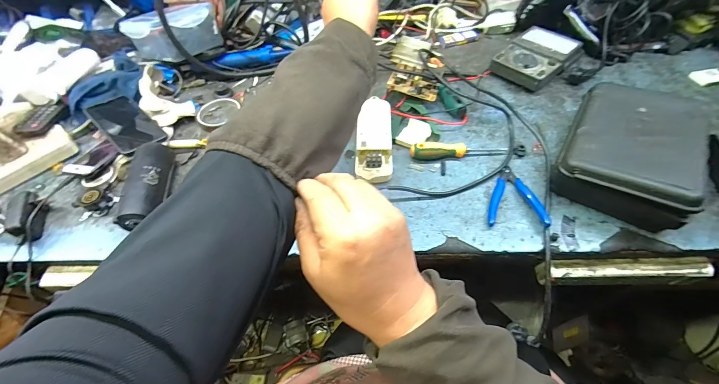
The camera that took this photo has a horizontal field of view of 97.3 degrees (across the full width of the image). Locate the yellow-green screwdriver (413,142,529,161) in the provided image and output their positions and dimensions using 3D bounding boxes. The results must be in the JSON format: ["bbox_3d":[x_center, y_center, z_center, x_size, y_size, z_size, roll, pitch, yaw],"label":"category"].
[{"bbox_3d":[0.182,-0.072,0.530,0.191,0.028,0.026,-3,53,1],"label":"yellow-green screwdriver"}]

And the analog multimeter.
[{"bbox_3d":[0.369,-0.281,0.662,0.182,0.040,0.115,-37,60,-22],"label":"analog multimeter"}]

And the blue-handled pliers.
[{"bbox_3d":[0.234,0.005,0.479,0.077,0.018,0.109,6,54,8],"label":"blue-handled pliers"}]

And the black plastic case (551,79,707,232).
[{"bbox_3d":[0.403,-0.070,0.482,0.160,0.083,0.235,25,58,20],"label":"black plastic case"}]

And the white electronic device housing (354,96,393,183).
[{"bbox_3d":[0.026,-0.095,0.555,0.060,0.030,0.182,1,53,3],"label":"white electronic device housing"}]

